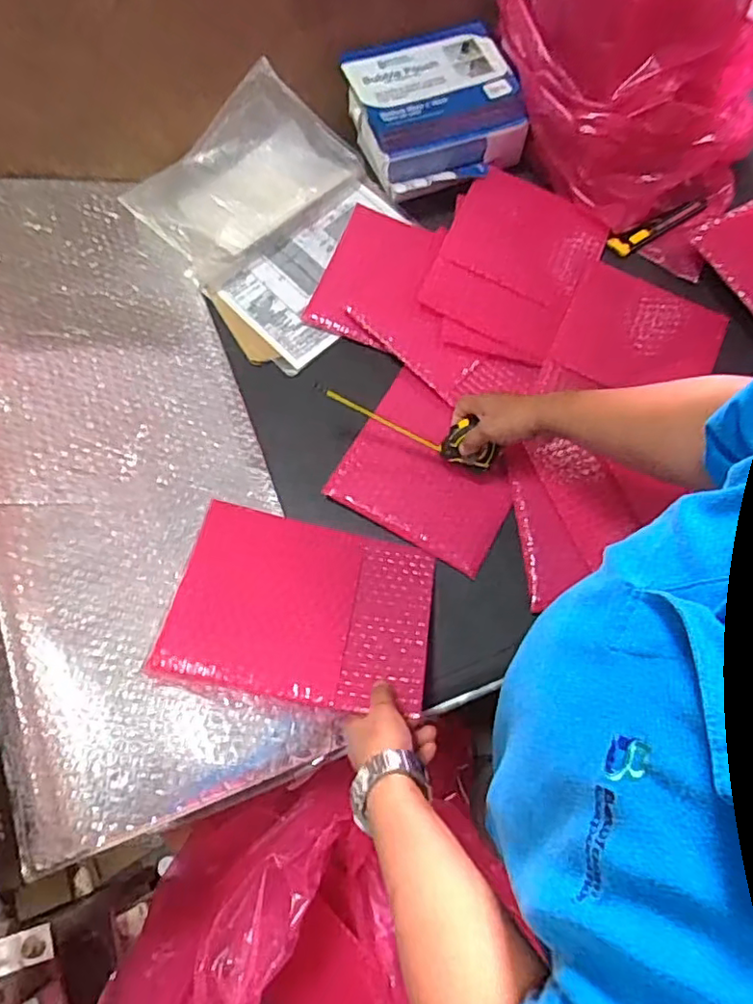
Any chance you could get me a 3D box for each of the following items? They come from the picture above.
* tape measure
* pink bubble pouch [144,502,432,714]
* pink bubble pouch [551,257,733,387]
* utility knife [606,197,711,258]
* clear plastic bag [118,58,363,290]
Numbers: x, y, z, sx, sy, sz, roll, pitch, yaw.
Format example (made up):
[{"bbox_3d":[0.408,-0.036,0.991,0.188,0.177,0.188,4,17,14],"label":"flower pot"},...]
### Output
[{"bbox_3d":[0.038,-0.088,0.681,0.223,0.057,0.037,20,70,-13],"label":"tape measure"},{"bbox_3d":[-0.074,0.109,0.650,0.262,0.019,0.196,14,54,-4],"label":"pink bubble pouch"},{"bbox_3d":[0.345,-0.220,0.803,0.194,0.019,0.169,24,72,9],"label":"pink bubble pouch"},{"bbox_3d":[0.403,-0.393,0.868,0.159,0.018,0.030,-27,72,-9],"label":"utility knife"},{"bbox_3d":[-0.181,-0.445,0.819,0.172,0.107,0.290,38,74,13],"label":"clear plastic bag"}]

